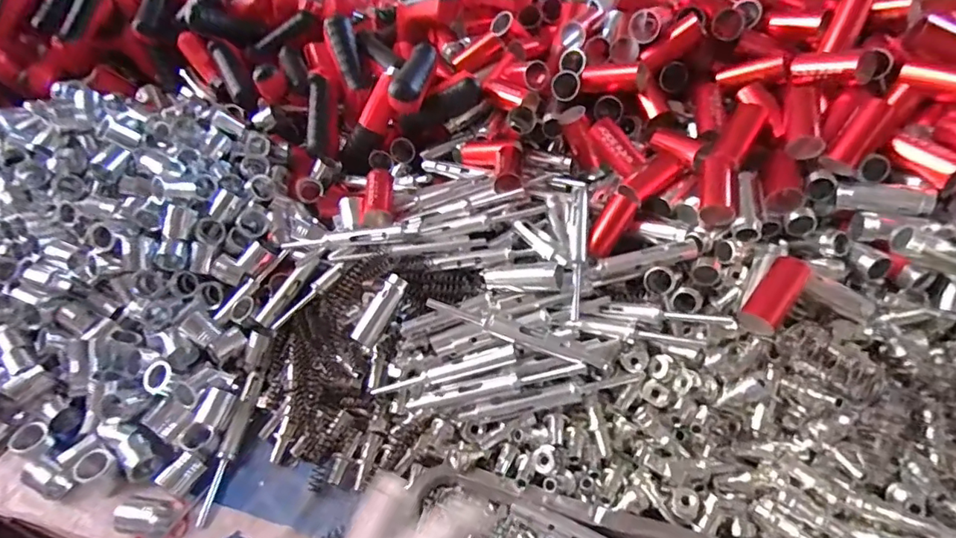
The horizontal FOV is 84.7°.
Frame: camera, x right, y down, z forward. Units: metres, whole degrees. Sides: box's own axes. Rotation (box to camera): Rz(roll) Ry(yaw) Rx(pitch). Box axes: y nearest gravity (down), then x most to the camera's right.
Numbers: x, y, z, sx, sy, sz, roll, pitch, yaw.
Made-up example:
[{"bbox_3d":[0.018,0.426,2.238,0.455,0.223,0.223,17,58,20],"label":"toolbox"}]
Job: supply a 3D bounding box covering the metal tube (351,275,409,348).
[{"bbox_3d":[-0.090,0.038,0.484,0.019,0.017,0.069,26,81,27],"label":"metal tube"}]

